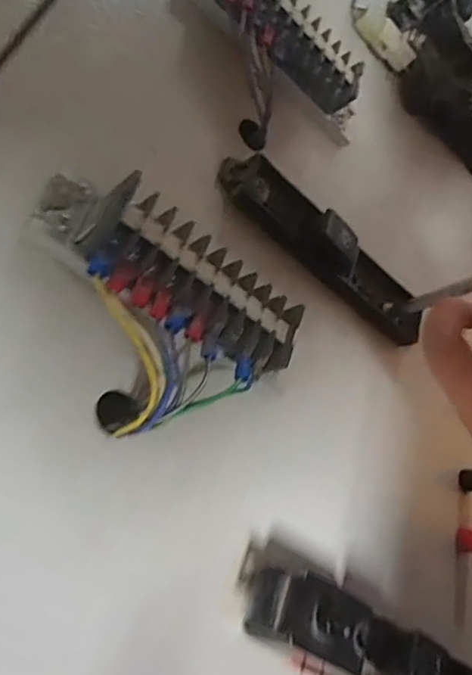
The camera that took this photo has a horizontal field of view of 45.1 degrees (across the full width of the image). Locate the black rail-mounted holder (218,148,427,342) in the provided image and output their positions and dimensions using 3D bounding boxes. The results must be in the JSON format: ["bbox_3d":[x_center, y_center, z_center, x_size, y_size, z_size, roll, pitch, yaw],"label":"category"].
[{"bbox_3d":[0.049,-0.044,0.286,0.133,0.021,0.029,36,57,-27],"label":"black rail-mounted holder"}]

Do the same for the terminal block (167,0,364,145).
[{"bbox_3d":[0.026,-0.148,0.290,0.117,0.031,0.039,28,55,-31],"label":"terminal block"}]

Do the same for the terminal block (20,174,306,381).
[{"bbox_3d":[-0.020,-0.021,0.205,0.105,0.026,0.039,32,59,-21],"label":"terminal block"}]

